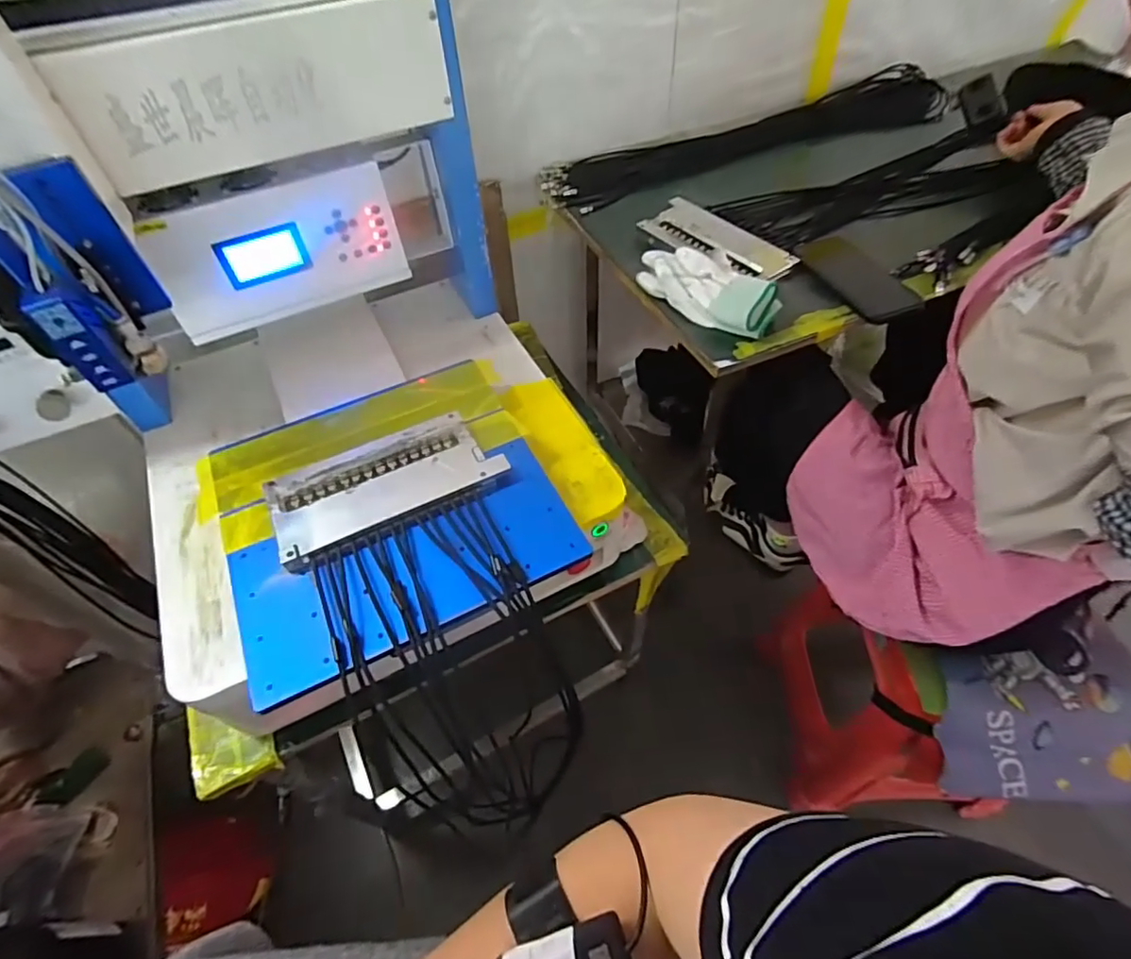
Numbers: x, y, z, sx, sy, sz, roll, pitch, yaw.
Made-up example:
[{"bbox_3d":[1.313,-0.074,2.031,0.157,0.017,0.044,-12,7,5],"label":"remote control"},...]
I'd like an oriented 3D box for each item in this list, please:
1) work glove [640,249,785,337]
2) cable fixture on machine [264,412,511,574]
[{"bbox_3d":[0.161,-0.221,0.678,0.174,0.058,0.054,32,61,24],"label":"work glove"},{"bbox_3d":[-0.174,0.001,0.554,0.209,0.015,0.097,-25,55,-15],"label":"cable fixture on machine"}]

